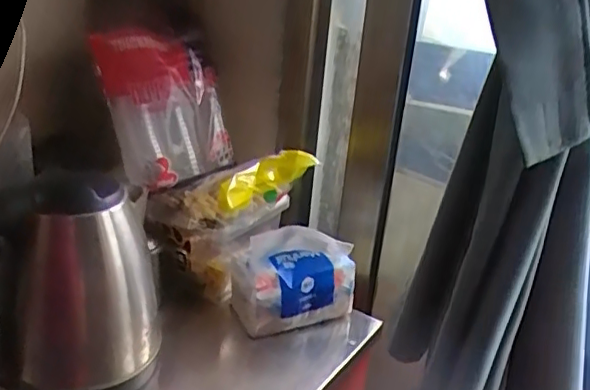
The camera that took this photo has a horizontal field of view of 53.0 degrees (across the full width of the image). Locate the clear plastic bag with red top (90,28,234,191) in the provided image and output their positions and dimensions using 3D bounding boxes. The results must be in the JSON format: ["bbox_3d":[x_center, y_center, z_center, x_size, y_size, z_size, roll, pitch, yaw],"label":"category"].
[{"bbox_3d":[-0.166,-0.113,0.786,0.189,0.202,0.070,-17,22,-41],"label":"clear plastic bag with red top"}]

